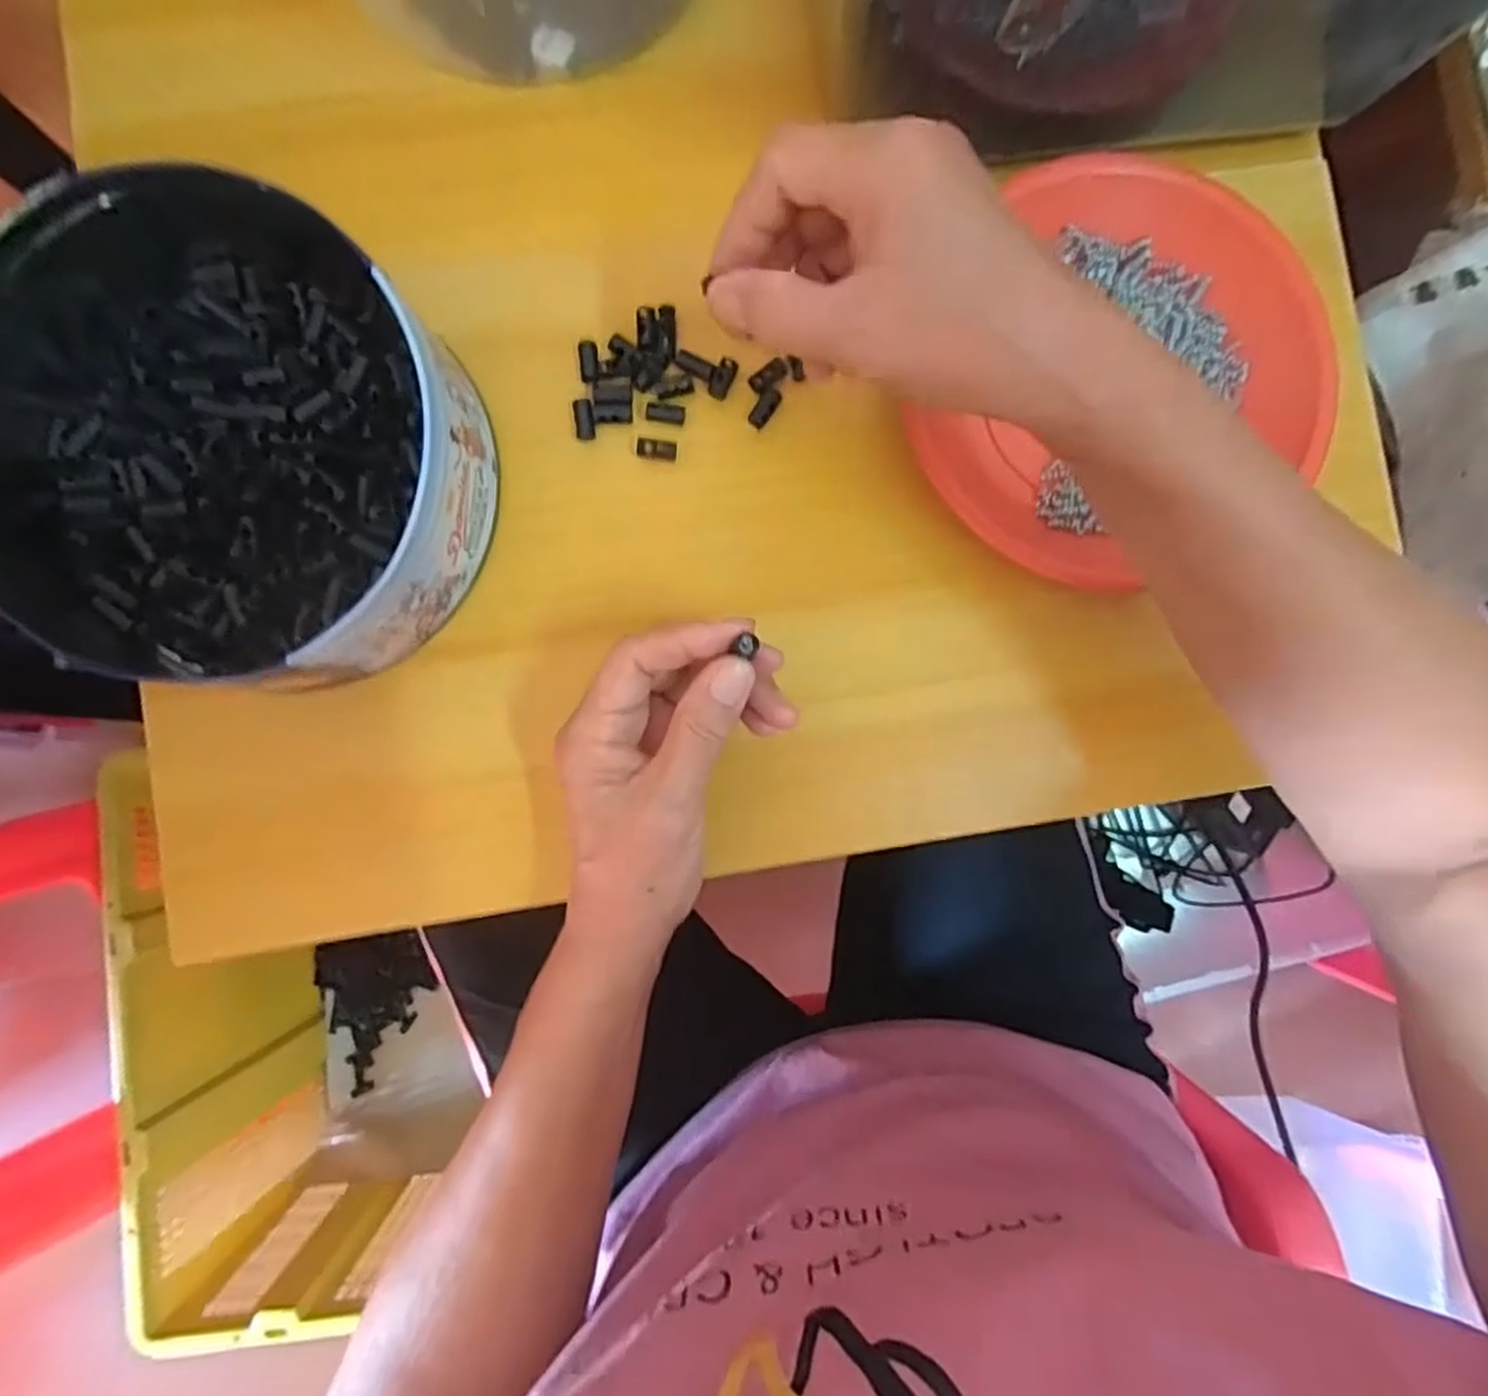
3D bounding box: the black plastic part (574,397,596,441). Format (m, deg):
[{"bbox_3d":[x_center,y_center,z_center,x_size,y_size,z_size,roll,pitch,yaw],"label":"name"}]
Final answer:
[{"bbox_3d":[-0.074,-0.130,0.347,0.009,0.004,0.019,-6,87,-2],"label":"black plastic part"}]

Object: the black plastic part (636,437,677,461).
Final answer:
[{"bbox_3d":[-0.041,-0.116,0.351,0.018,0.004,0.009,6,87,-1],"label":"black plastic part"}]

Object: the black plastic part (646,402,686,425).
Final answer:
[{"bbox_3d":[-0.036,-0.133,0.350,0.018,0.004,0.008,5,87,-1],"label":"black plastic part"}]

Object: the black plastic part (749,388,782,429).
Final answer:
[{"bbox_3d":[0.010,-0.136,0.353,0.009,0.004,0.019,31,87,0],"label":"black plastic part"}]

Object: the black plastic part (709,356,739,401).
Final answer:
[{"bbox_3d":[-0.010,-0.150,0.352,0.010,0.004,0.020,21,87,0],"label":"black plastic part"}]

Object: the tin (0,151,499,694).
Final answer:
[{"bbox_3d":[-0.209,-0.105,0.310,0.195,0.072,0.191,0,87,-1],"label":"tin"}]

